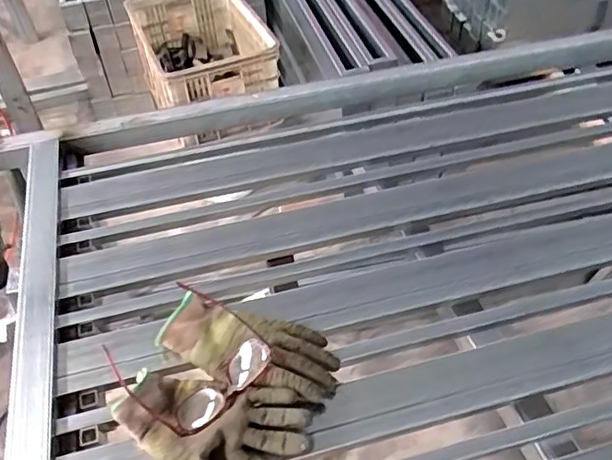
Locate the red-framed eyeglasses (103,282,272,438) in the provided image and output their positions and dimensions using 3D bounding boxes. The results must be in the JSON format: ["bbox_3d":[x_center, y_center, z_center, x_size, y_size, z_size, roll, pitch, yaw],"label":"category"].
[{"bbox_3d":[-0.154,0.154,0.763,0.155,0.061,0.198,-35,55,-27],"label":"red-framed eyeglasses"}]

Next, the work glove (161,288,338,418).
[{"bbox_3d":[-0.077,0.154,0.774,0.238,0.056,0.119,10,48,11],"label":"work glove"}]

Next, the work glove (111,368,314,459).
[{"bbox_3d":[-0.113,0.241,0.710,0.233,0.042,0.126,9,48,10],"label":"work glove"}]

